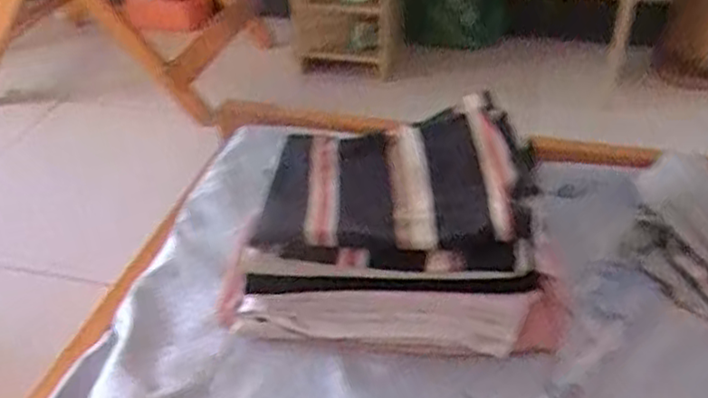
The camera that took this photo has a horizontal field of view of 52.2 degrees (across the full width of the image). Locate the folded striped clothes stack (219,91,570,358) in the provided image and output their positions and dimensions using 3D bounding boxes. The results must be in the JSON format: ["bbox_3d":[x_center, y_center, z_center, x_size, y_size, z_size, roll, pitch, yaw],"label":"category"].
[{"bbox_3d":[0.040,0.029,0.752,0.345,0.155,0.208,2,38,8],"label":"folded striped clothes stack"}]

